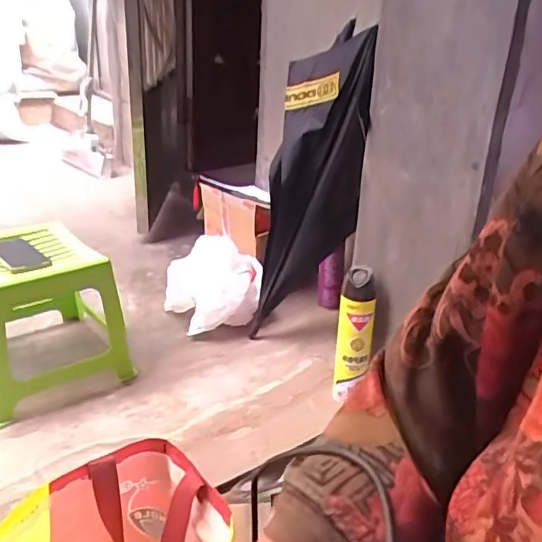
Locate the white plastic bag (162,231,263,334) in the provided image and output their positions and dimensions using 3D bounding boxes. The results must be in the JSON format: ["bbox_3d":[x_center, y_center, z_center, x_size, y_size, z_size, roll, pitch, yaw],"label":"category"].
[{"bbox_3d":[-0.134,0.028,1.418,0.207,0.158,0.180,-12,29,-30],"label":"white plastic bag"}]

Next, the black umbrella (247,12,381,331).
[{"bbox_3d":[0.097,-0.163,1.219,0.182,0.644,0.118,0,32,-15],"label":"black umbrella"}]

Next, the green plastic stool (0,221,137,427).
[{"bbox_3d":[-0.495,0.085,1.202,0.313,0.291,0.295,-13,28,-28],"label":"green plastic stool"}]

